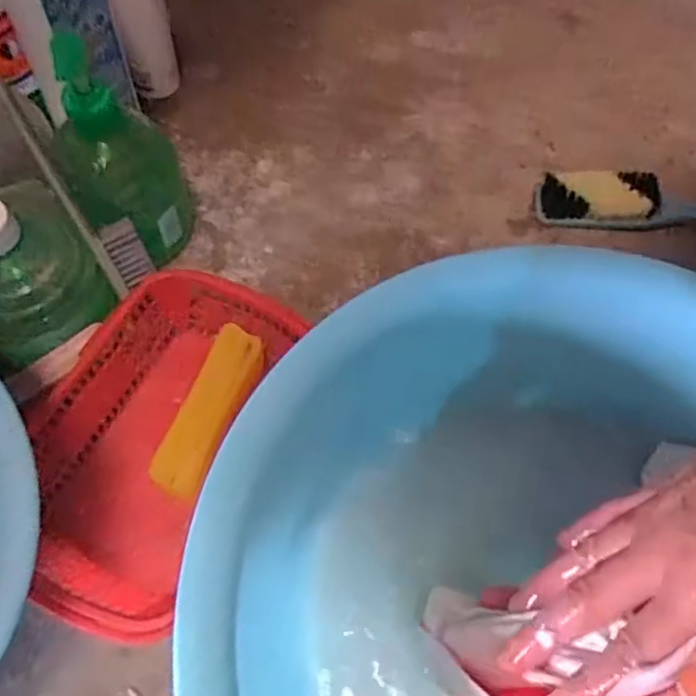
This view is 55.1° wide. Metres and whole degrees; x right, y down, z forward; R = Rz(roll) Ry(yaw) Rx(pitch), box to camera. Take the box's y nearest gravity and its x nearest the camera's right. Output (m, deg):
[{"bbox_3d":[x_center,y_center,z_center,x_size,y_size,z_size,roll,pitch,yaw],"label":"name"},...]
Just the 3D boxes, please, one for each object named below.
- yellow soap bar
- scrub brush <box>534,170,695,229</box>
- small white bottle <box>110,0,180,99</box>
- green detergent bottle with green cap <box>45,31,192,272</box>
[{"bbox_3d":[-0.082,0.036,0.397,0.030,0.021,0.102,23,68,7],"label":"yellow soap bar"},{"bbox_3d":[0.265,-0.113,0.529,0.226,0.030,0.037,5,66,0],"label":"scrub brush"},{"bbox_3d":[-0.160,-0.263,0.517,0.039,0.141,0.039,-9,67,-6],"label":"small white bottle"},{"bbox_3d":[-0.149,-0.115,0.444,0.071,0.155,0.059,-13,68,-8],"label":"green detergent bottle with green cap"}]

